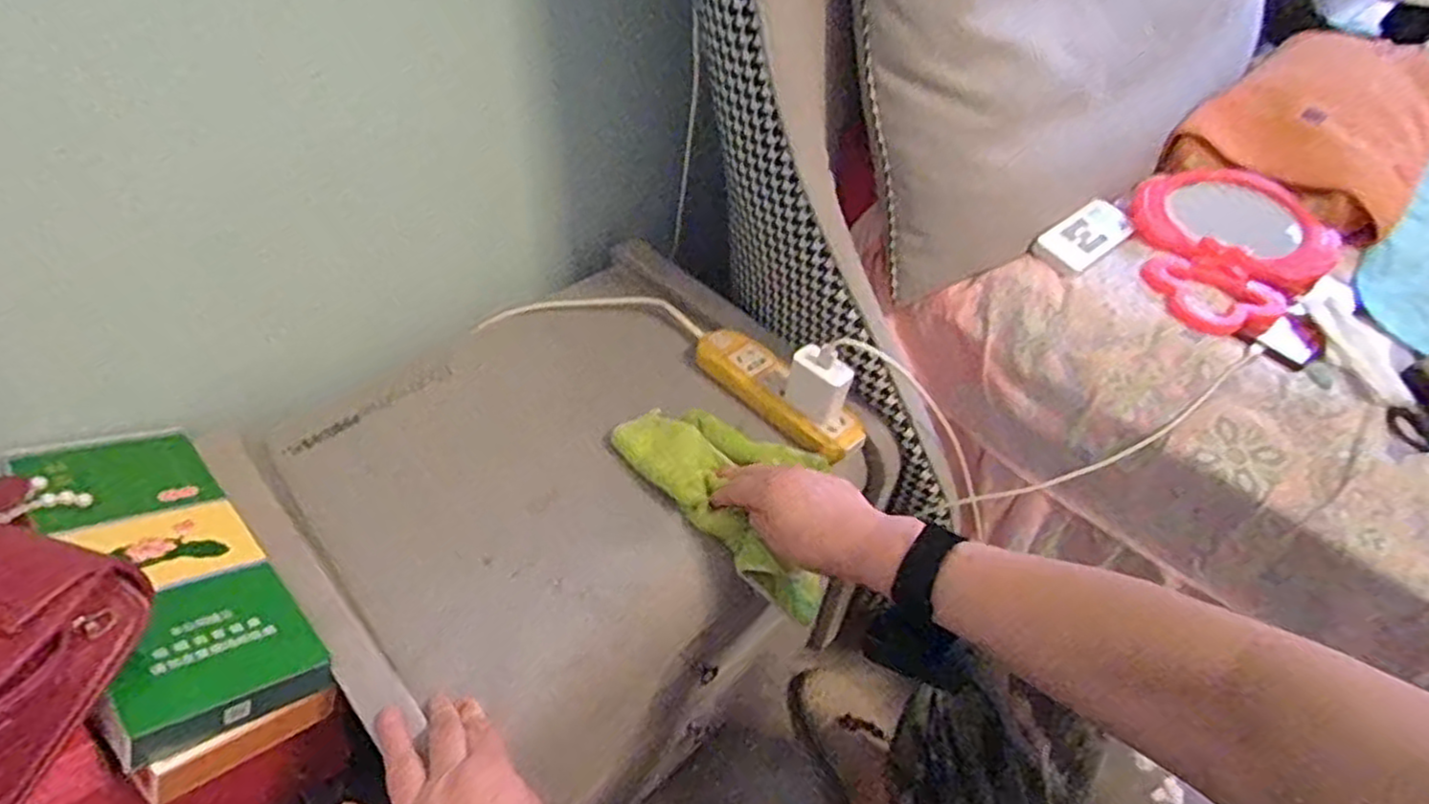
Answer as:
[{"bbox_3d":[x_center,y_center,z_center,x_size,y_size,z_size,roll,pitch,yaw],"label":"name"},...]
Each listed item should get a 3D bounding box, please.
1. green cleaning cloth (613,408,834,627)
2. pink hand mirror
[{"bbox_3d":[0.022,0.076,0.622,0.131,0.044,0.218,-30,65,-29],"label":"green cleaning cloth"},{"bbox_3d":[0.512,-0.166,0.761,0.259,0.029,0.184,-30,56,-29],"label":"pink hand mirror"}]

